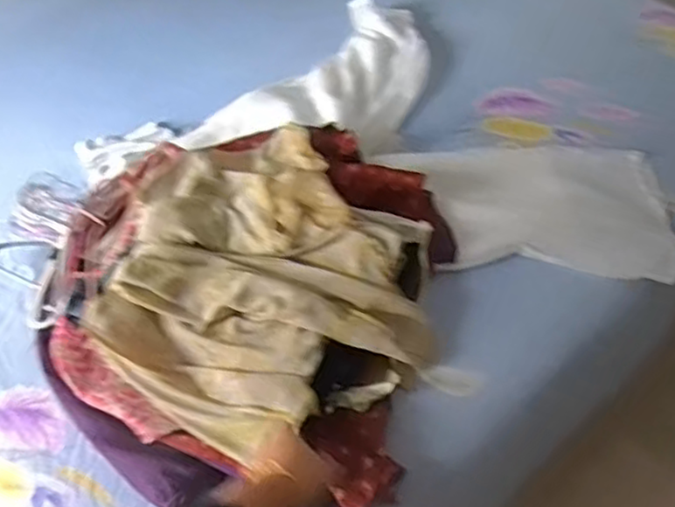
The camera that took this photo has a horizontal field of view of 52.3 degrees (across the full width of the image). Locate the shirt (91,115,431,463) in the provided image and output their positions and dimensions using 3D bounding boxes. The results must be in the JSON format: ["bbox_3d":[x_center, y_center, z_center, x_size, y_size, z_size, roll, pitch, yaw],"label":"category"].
[{"bbox_3d":[-0.105,0.030,1.024,0.495,0.113,0.468,1,48,-1],"label":"shirt"}]

